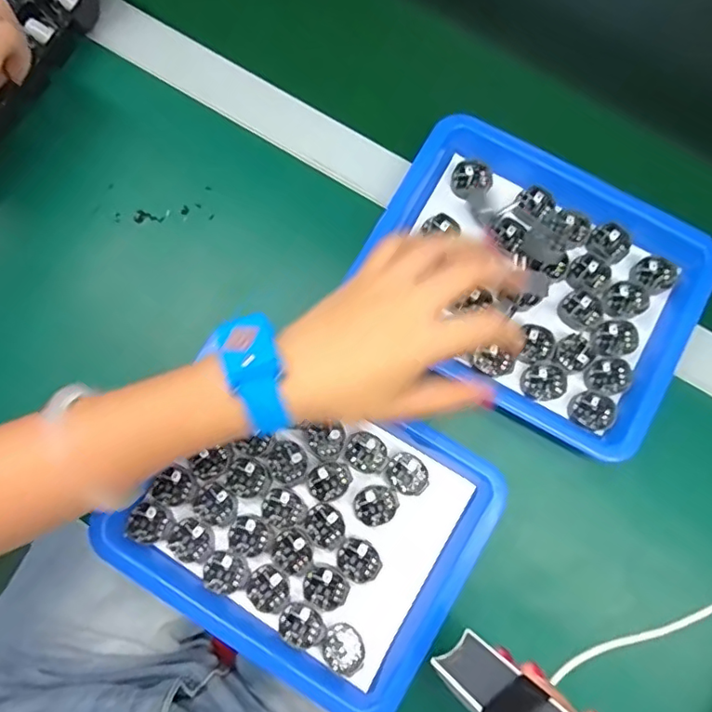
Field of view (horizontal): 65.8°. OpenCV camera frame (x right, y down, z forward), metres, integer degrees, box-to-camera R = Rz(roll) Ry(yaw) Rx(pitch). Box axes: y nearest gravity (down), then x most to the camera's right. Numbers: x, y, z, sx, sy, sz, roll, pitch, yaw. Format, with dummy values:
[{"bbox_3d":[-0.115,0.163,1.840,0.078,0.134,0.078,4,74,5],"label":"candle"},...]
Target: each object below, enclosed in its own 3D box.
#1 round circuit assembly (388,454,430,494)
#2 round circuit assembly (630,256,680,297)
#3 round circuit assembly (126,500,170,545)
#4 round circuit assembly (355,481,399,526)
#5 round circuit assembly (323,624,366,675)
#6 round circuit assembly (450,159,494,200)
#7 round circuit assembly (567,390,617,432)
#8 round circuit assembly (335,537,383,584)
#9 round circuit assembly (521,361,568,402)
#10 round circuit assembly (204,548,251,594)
[{"bbox_3d":[0.034,0.077,0.359,0.028,0.004,0.024,37,82,8],"label":"round circuit assembly"},{"bbox_3d":[0.209,-0.058,0.382,0.028,0.004,0.029,0,79,2],"label":"round circuit assembly"},{"bbox_3d":[-0.134,0.107,0.352,0.023,0.007,0.025,0,79,2],"label":"round circuit assembly"},{"bbox_3d":[0.013,0.096,0.356,0.025,0.004,0.026,0,79,2],"label":"round circuit assembly"},{"bbox_3d":[-0.007,0.180,0.338,0.025,0.004,0.027,0,79,2],"label":"round circuit assembly"},{"bbox_3d":[0.083,-0.129,0.399,0.031,0.009,0.026,-30,80,-4],"label":"round circuit assembly"},{"bbox_3d":[0.158,0.037,0.368,0.031,0.004,0.026,13,79,4],"label":"round circuit assembly"},{"bbox_3d":[0.002,0.130,0.349,0.029,0.004,0.025,37,82,8],"label":"round circuit assembly"},{"bbox_3d":[0.127,0.017,0.373,0.030,0.006,0.026,-7,79,0],"label":"round circuit assembly"},{"bbox_3d":[-0.082,0.137,0.348,0.028,0.004,0.026,0,79,2],"label":"round circuit assembly"}]

